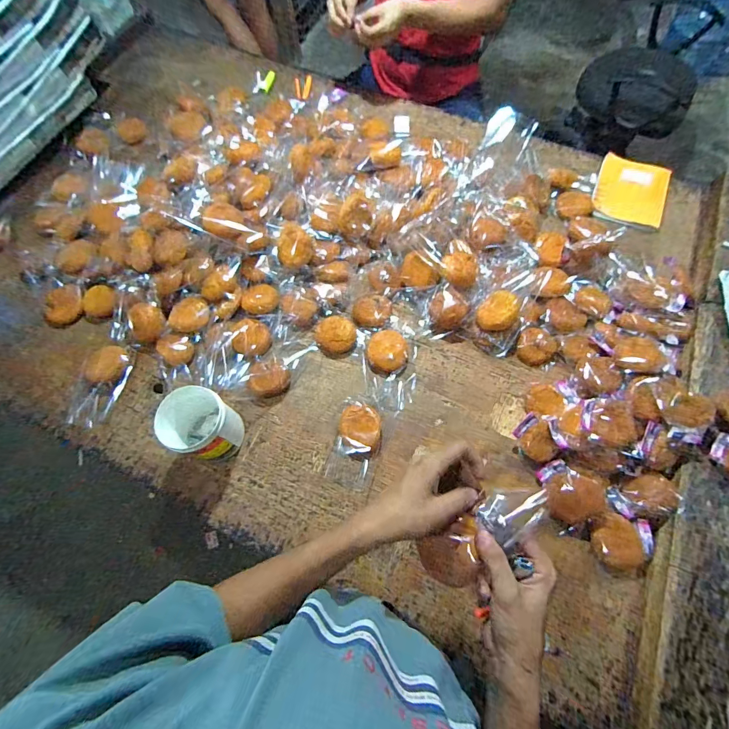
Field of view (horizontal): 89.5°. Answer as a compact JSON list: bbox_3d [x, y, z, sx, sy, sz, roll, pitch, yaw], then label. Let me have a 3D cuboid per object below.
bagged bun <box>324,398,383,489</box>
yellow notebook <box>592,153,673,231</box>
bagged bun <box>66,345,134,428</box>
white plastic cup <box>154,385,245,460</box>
[{"bbox_3d":[-0.017,0.145,0.692,0.089,0.035,0.157,15,69,7],"label":"bagged bun"},{"bbox_3d":[0.667,-0.433,0.920,0.160,0.014,0.221,21,73,15],"label":"yellow notebook"},{"bbox_3d":[-0.537,0.040,0.750,0.114,0.036,0.172,-2,68,1],"label":"bagged bun"},{"bbox_3d":[-0.290,0.112,0.662,0.109,0.130,0.101,0,68,1],"label":"white plastic cup"}]

